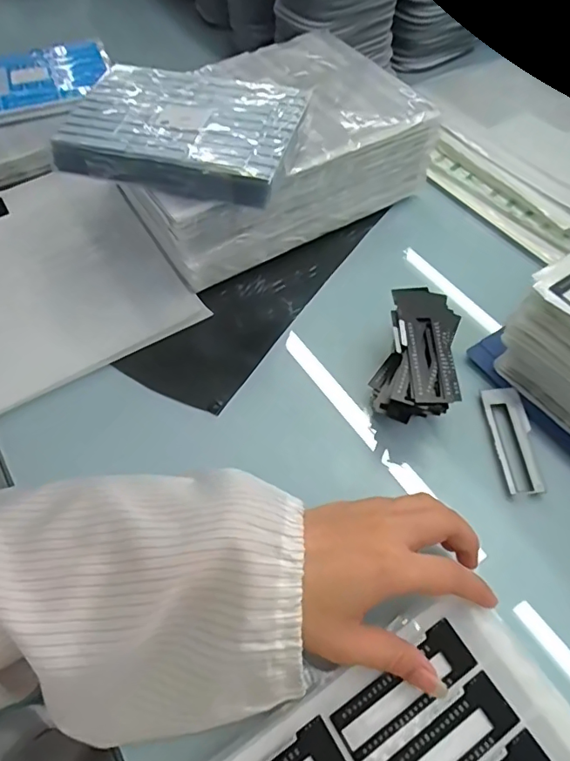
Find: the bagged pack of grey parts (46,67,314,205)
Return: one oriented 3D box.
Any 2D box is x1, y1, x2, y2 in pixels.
[{"bbox_3d":[-0.079,-0.208,0.416,0.176,0.025,0.135,14,59,12],"label":"bagged pack of grey parts"}]

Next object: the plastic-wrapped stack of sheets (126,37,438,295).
[{"bbox_3d":[-0.018,-0.218,0.496,0.278,0.089,0.198,-36,62,-18],"label":"plastic-wrapped stack of sheets"}]

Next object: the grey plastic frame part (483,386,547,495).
[{"bbox_3d":[0.171,0.044,0.384,0.029,0.008,0.085,-3,57,1],"label":"grey plastic frame part"}]

